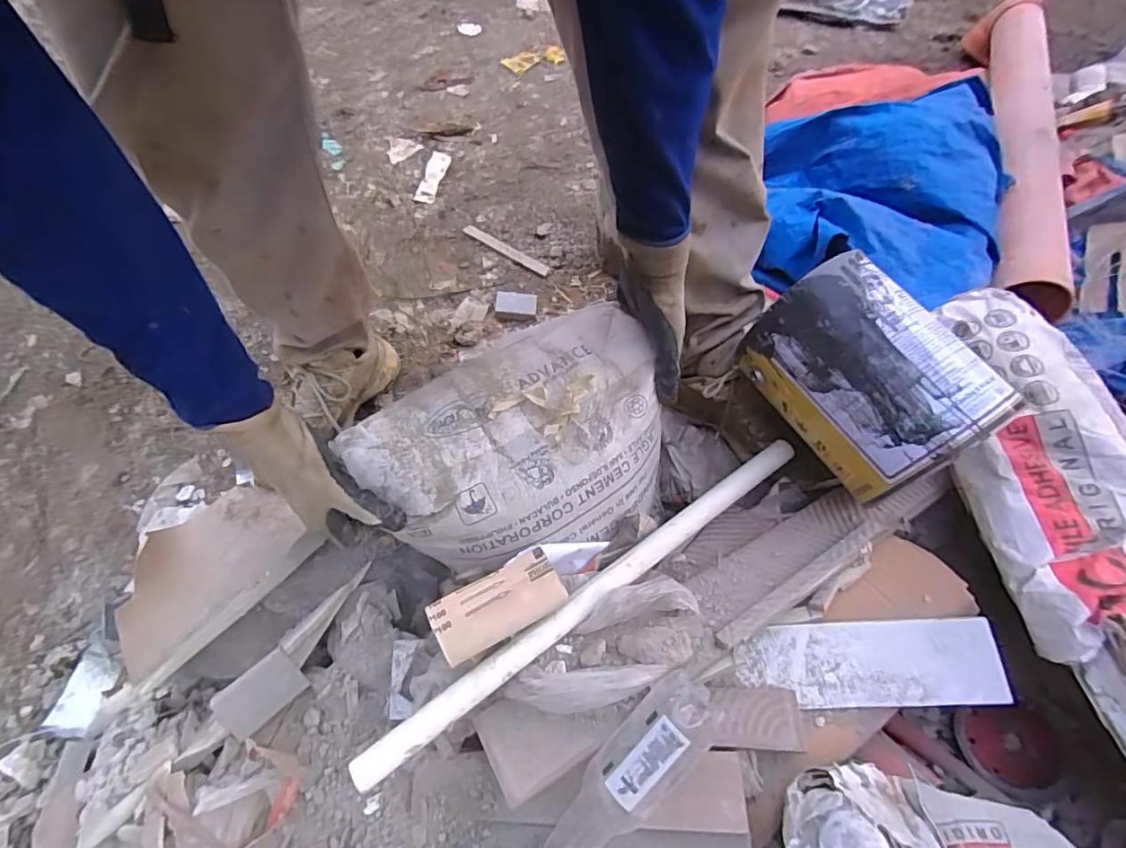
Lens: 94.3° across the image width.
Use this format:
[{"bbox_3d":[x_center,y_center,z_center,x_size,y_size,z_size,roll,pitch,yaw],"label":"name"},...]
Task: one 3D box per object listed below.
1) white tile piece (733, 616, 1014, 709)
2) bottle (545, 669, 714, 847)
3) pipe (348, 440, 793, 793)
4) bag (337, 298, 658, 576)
[{"bbox_3d":[0.282,0.224,0.489,0.224,0.008,0.072,-5,66,7],"label":"white tile piece"},{"bbox_3d":[0.044,0.284,0.411,0.055,0.044,0.193,39,95,24],"label":"bottle"},{"bbox_3d":[0.045,0.152,0.504,0.511,0.020,0.028,-32,63,-19],"label":"pipe"},{"bbox_3d":[-0.031,0.024,0.554,0.309,0.101,0.226,-29,60,-19],"label":"bag"}]

